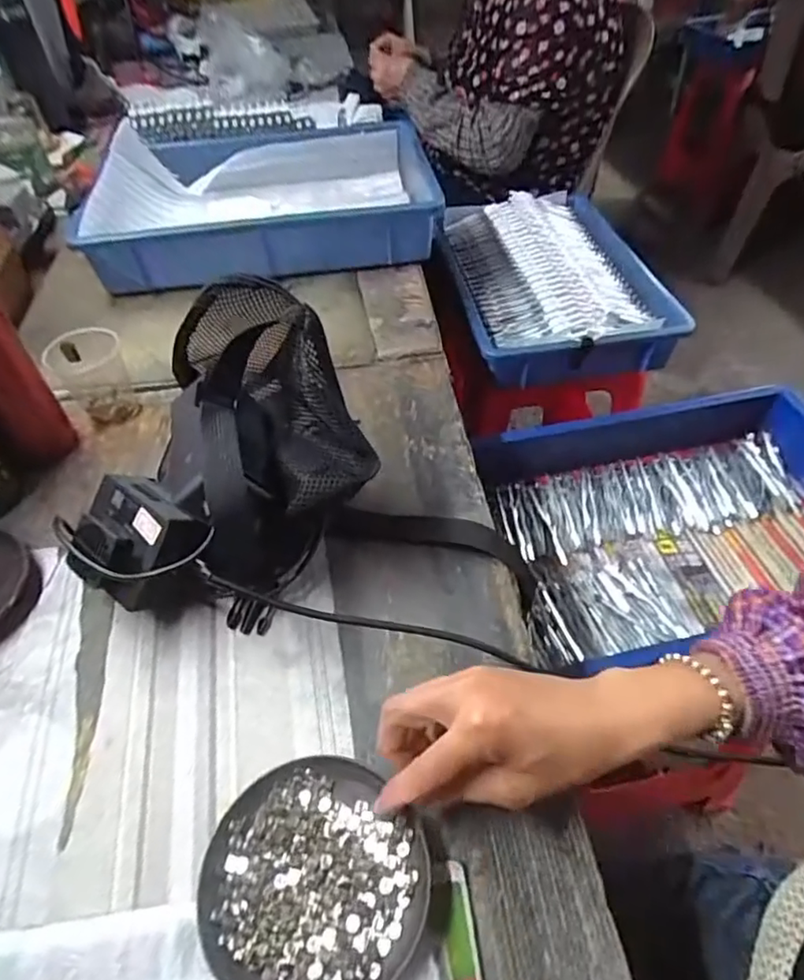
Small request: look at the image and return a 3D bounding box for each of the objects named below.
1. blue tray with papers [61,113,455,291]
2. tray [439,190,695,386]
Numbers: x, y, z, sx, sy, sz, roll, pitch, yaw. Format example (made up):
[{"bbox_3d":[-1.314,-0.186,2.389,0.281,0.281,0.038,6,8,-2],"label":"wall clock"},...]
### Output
[{"bbox_3d":[-0.174,-0.368,0.758,0.415,0.102,0.259,-5,49,-2],"label":"blue tray with papers"},{"bbox_3d":[0.224,-0.328,0.907,0.291,0.090,0.396,-9,49,-5],"label":"tray"}]

